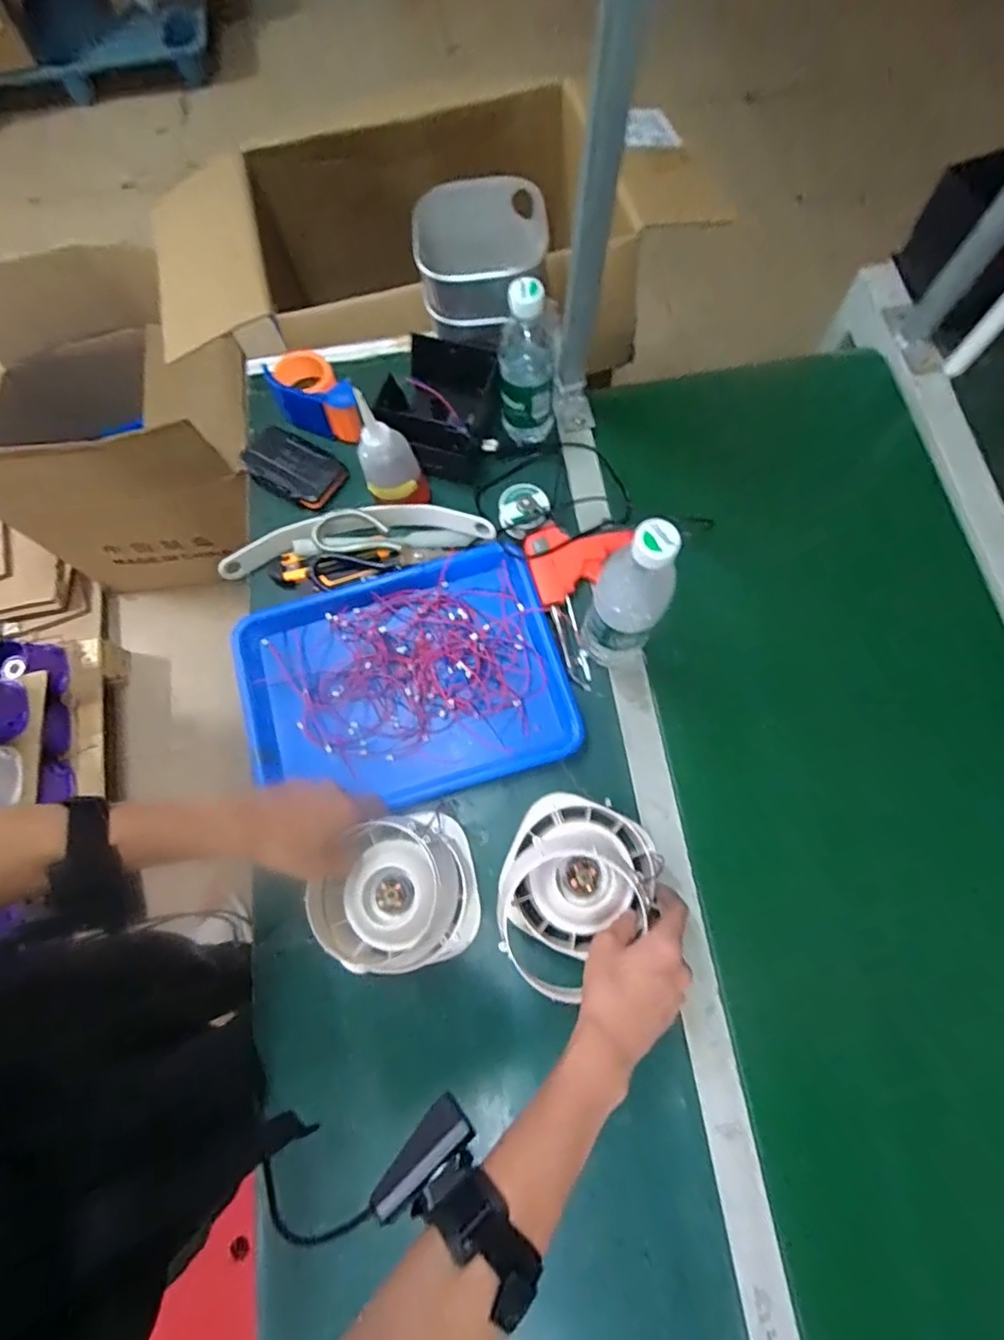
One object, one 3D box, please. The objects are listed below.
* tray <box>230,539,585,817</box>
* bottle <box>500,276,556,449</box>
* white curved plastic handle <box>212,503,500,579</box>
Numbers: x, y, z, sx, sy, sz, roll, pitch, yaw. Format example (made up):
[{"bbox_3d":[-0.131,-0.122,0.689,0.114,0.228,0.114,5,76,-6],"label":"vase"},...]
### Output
[{"bbox_3d":[-0.106,0.014,0.608,0.332,0.025,0.252,-17,73,-6],"label":"tray"},{"bbox_3d":[0.029,-0.331,0.628,0.064,0.180,0.059,-2,73,2],"label":"bottle"},{"bbox_3d":[-0.169,-0.157,0.661,0.310,0.035,0.055,-7,73,0],"label":"white curved plastic handle"}]

